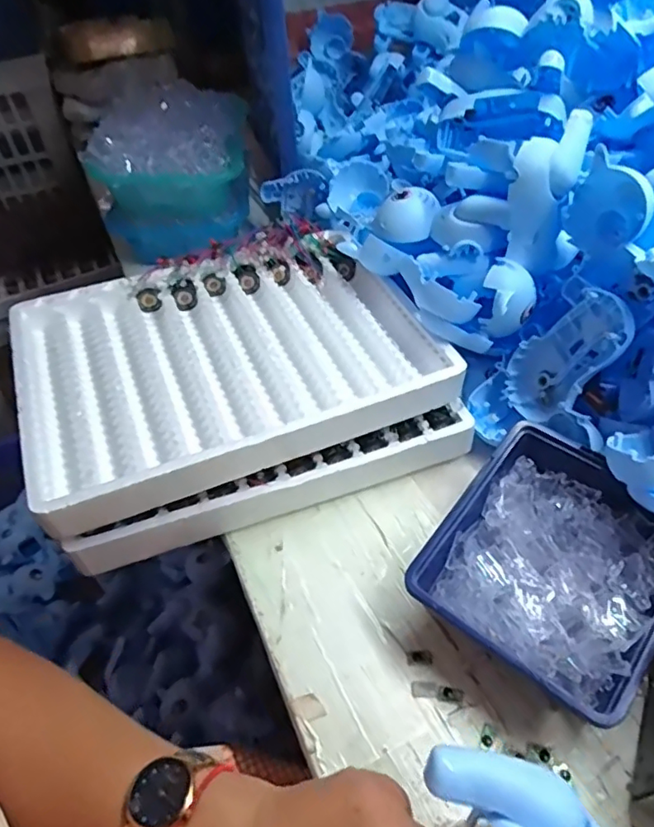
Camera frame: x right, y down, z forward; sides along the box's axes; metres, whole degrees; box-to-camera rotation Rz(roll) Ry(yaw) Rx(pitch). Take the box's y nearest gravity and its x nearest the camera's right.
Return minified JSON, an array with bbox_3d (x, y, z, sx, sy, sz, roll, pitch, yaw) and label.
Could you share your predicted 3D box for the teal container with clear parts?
[{"bbox_3d":[-0.196,-0.304,0.739,0.190,0.153,0.122,-12,47,-7],"label":"teal container with clear parts"}]

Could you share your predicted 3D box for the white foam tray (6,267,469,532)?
[{"bbox_3d":[-0.088,-0.053,0.503,0.333,0.039,0.238,-19,48,-13],"label":"white foam tray"}]

